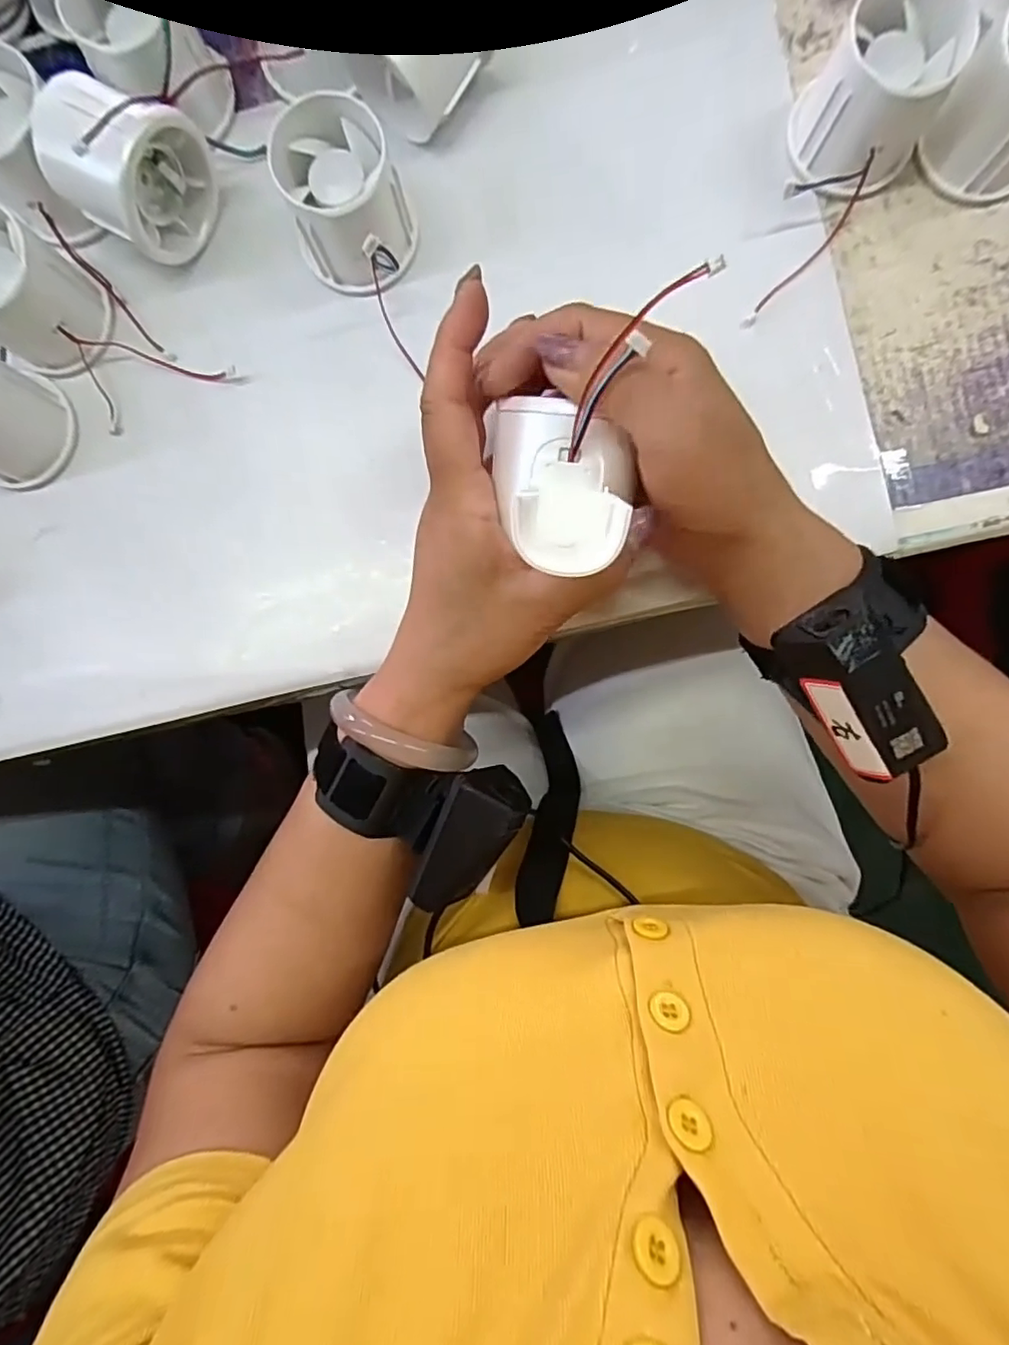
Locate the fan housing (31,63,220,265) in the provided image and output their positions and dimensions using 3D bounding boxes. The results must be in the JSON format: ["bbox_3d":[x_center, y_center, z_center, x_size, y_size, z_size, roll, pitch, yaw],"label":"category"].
[{"bbox_3d":[-0.175,-0.232,0.274,0.056,0.062,0.056,29,91,3],"label":"fan housing"}]

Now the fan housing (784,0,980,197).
[{"bbox_3d":[0.162,-0.254,0.263,0.055,0.046,0.059,0,89,3],"label":"fan housing"}]

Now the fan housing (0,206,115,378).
[{"bbox_3d":[-0.227,-0.177,0.282,0.056,0.048,0.054,0,89,3],"label":"fan housing"}]

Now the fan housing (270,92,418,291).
[{"bbox_3d":[-0.072,-0.215,0.278,0.055,0.045,0.066,-18,88,2],"label":"fan housing"}]

